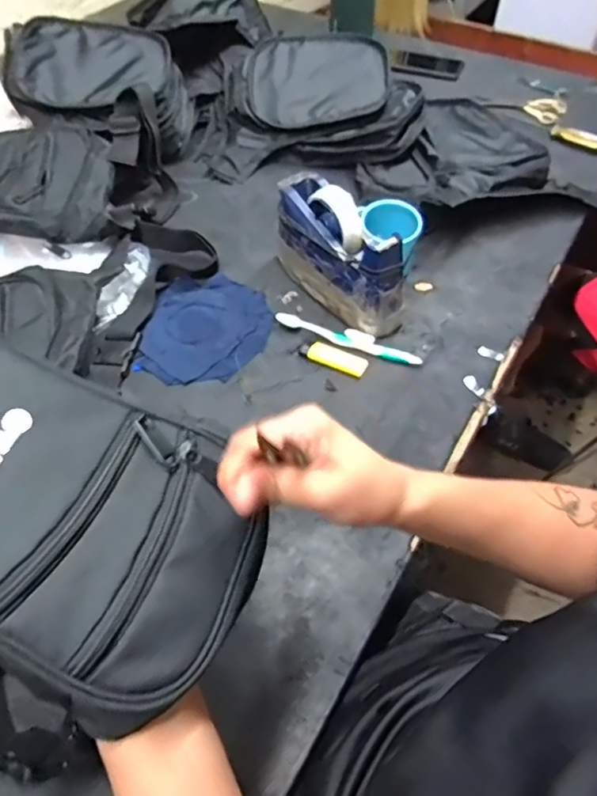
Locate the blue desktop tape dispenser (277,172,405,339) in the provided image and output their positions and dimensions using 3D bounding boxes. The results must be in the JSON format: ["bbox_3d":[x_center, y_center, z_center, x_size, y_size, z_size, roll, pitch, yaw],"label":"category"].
[{"bbox_3d":[0.049,-0.179,0.689,0.068,0.110,0.211,-28,57,-20],"label":"blue desktop tape dispenser"}]

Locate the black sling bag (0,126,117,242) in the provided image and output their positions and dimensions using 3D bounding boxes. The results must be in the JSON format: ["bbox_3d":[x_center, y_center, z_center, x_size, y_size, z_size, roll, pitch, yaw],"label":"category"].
[{"bbox_3d":[-0.370,-0.288,0.752,0.263,0.060,0.179,-5,52,-4],"label":"black sling bag"}]

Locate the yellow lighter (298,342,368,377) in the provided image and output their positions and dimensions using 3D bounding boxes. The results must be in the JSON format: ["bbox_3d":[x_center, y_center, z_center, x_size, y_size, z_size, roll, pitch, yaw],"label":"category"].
[{"bbox_3d":[0.041,-0.049,0.662,0.082,0.008,0.027,22,55,16],"label":"yellow lighter"}]

